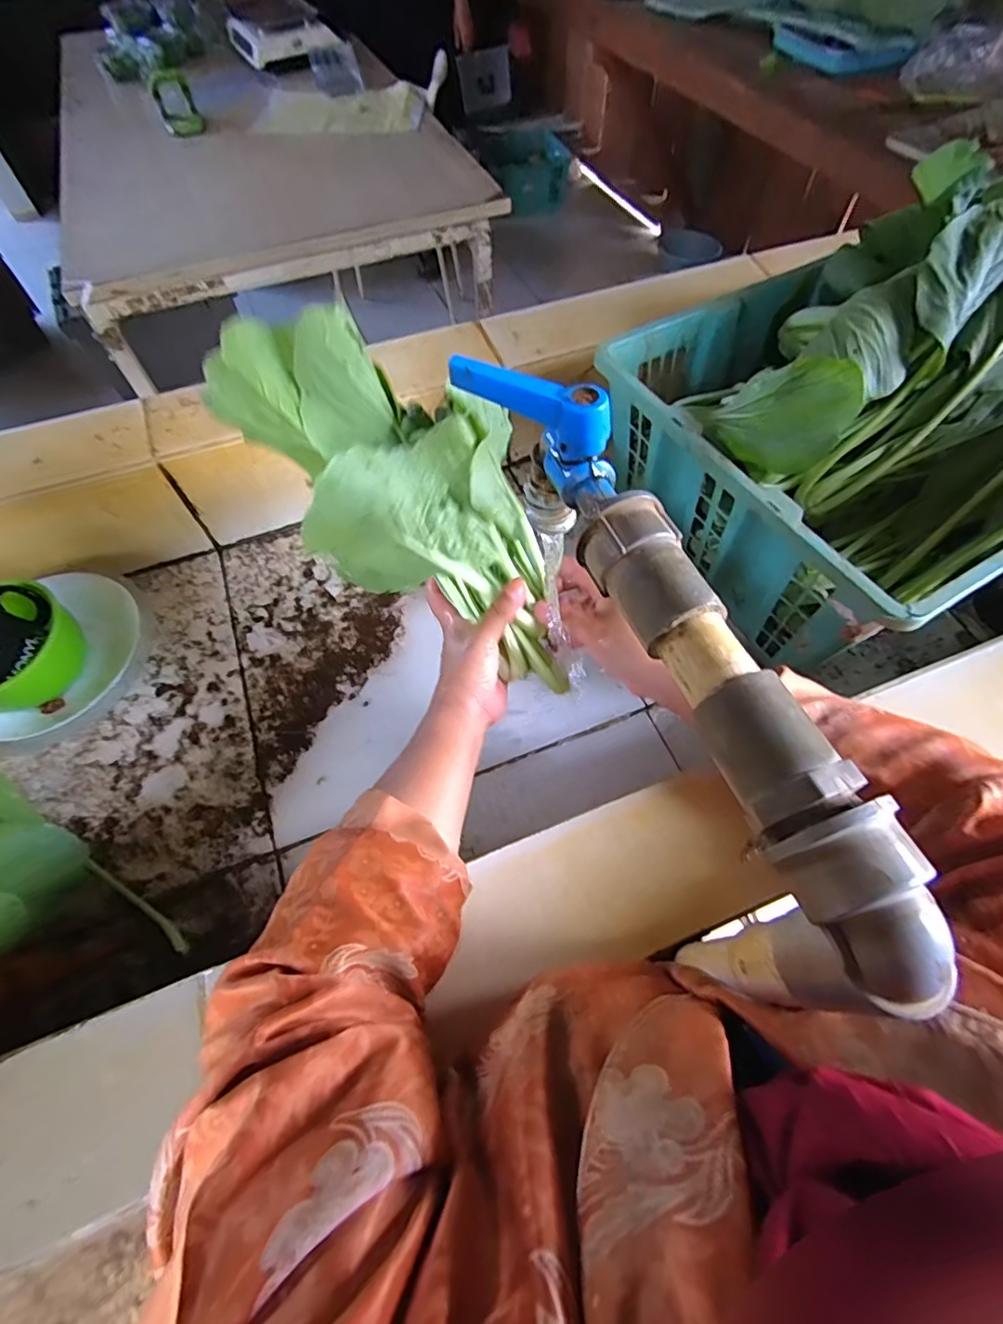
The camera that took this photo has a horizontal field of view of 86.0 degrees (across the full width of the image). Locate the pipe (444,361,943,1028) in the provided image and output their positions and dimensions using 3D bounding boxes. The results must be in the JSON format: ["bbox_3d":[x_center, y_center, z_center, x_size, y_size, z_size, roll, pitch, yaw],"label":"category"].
[{"bbox_3d":[0.055,-0.016,0.199,0.067,0.045,0.267,-17,62,-9],"label":"pipe"}]

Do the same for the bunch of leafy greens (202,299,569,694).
[{"bbox_3d":[-0.062,-0.100,0.377,0.327,0.084,0.120,46,67,-11],"label":"bunch of leafy greens"}]

